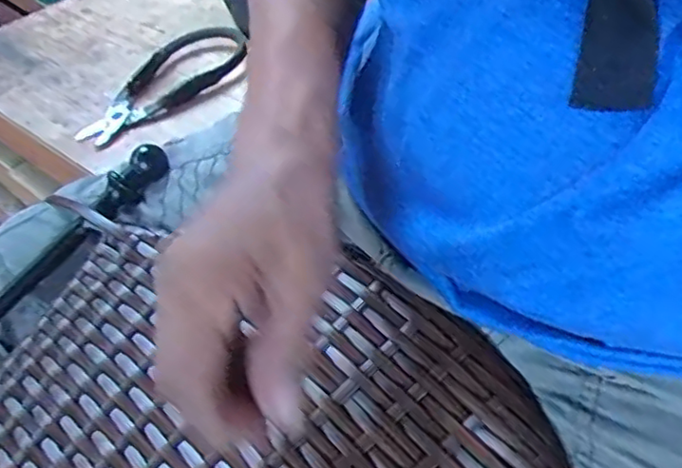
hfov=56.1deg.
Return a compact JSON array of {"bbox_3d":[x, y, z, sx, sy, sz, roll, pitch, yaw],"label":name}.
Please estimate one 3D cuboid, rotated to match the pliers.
[{"bbox_3d":[-0.195,-0.172,0.699,0.221,0.025,0.093,-37,52,-27],"label":"pliers"}]

